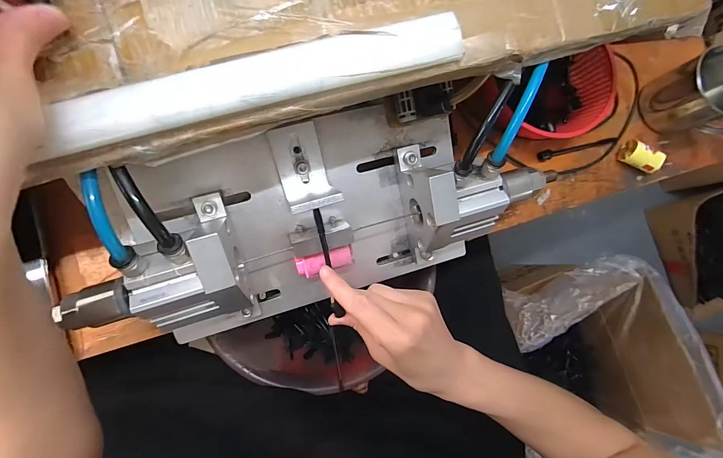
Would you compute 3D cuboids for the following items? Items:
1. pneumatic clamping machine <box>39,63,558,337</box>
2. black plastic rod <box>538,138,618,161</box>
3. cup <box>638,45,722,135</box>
[{"bbox_3d":[-0.007,-0.022,0.272,0.316,0.113,0.144,-15,87,-9],"label":"pneumatic clamping machine"},{"bbox_3d":[0.243,-0.092,0.383,0.104,0.011,0.011,-15,87,-9],"label":"black plastic rod"},{"bbox_3d":[0.363,-0.139,0.366,0.082,0.074,0.082,1,84,-8],"label":"cup"}]

